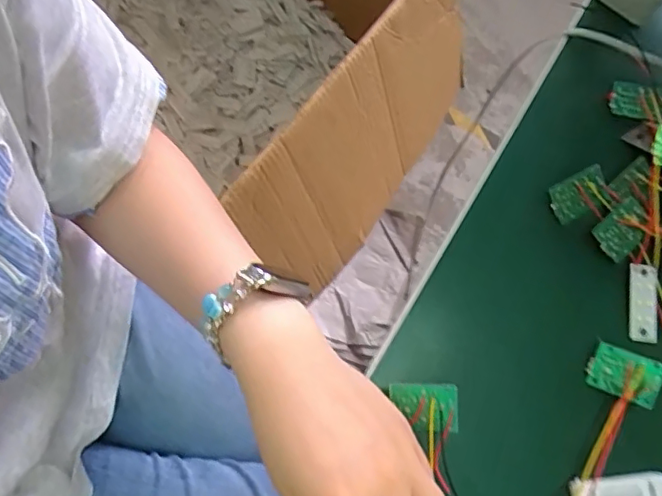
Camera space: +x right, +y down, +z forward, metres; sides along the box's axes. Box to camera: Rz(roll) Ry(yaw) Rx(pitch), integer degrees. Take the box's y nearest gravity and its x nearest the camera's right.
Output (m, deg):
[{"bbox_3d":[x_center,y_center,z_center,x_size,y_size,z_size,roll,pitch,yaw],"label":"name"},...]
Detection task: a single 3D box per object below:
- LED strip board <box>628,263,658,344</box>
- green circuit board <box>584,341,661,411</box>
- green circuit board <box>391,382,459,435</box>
[{"bbox_3d":[0.192,0.034,0.343,0.018,0.004,0.047,2,85,-1],"label":"LED strip board"},{"bbox_3d":[0.166,0.072,0.318,0.037,0.004,0.027,23,103,26],"label":"green circuit board"},{"bbox_3d":[0.050,0.087,0.300,0.034,0.004,0.028,-4,103,15],"label":"green circuit board"}]

